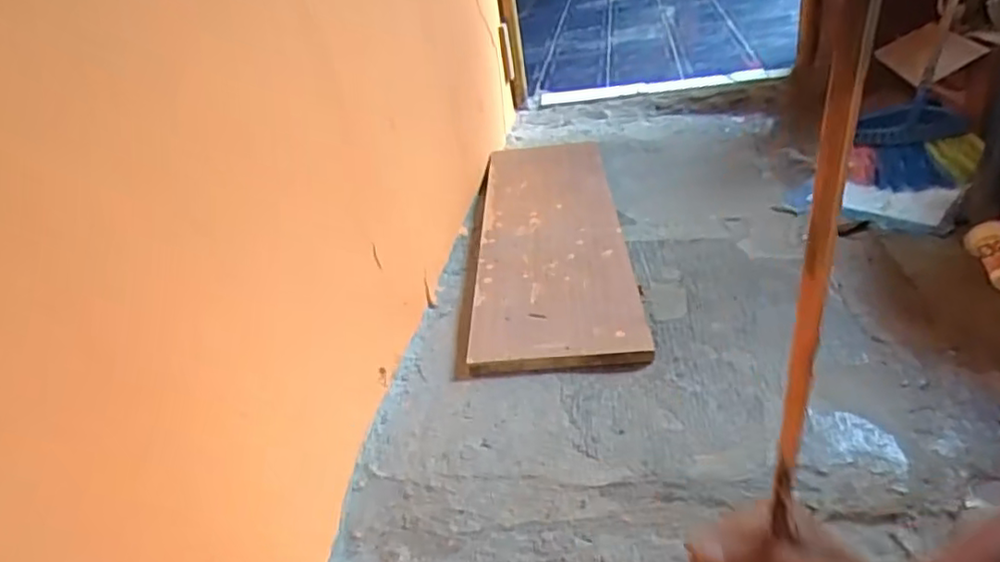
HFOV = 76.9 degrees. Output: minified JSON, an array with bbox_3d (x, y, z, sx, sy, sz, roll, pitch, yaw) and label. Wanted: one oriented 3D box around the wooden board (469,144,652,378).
[{"bbox_3d":[0.093,-0.106,1.114,0.240,0.023,0.752,-2,34,4],"label":"wooden board"}]

